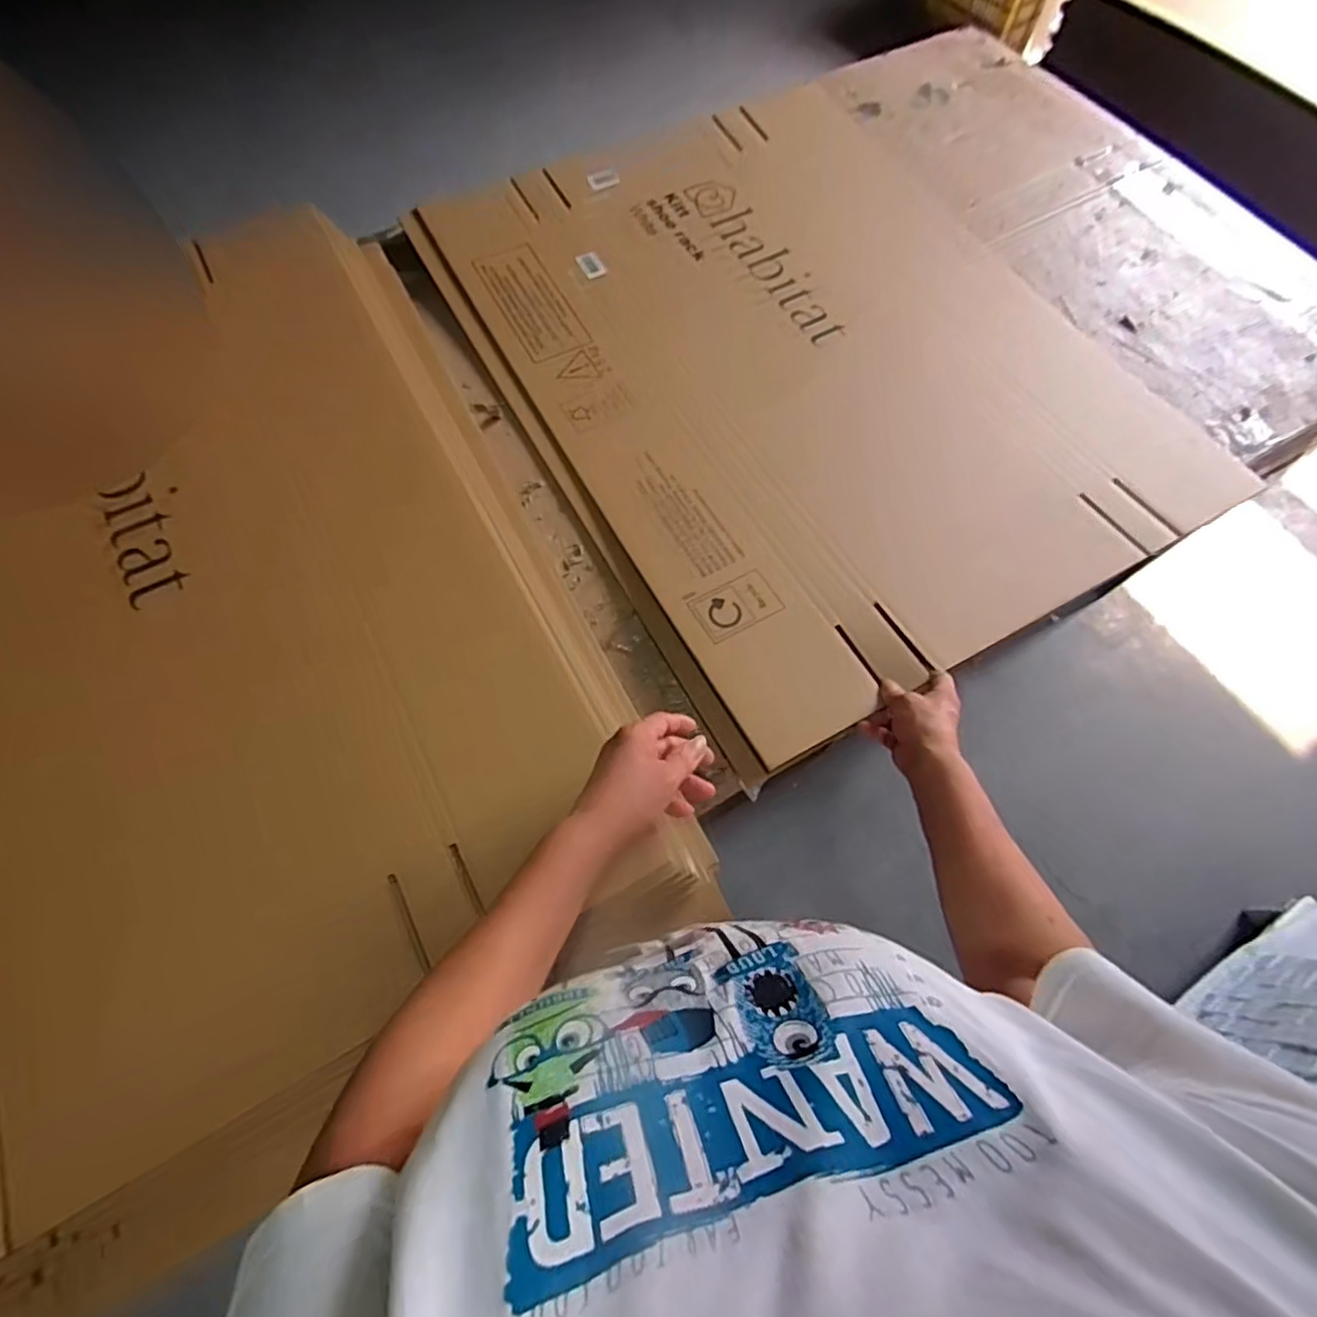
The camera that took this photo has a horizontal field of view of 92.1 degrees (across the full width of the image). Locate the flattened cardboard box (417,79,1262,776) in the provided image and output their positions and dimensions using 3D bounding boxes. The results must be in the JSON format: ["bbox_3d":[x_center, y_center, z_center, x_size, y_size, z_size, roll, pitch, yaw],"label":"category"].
[{"bbox_3d":[0.211,-0.475,0.942,0.813,0.065,1.050,-27,68,-11],"label":"flattened cardboard box"}]

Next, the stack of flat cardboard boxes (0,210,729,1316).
[{"bbox_3d":[-0.515,-0.009,0.663,0.788,0.145,1.014,-27,69,-10],"label":"stack of flat cardboard boxes"}]

